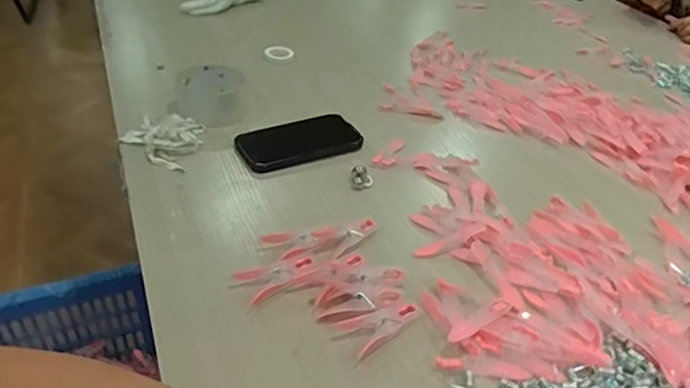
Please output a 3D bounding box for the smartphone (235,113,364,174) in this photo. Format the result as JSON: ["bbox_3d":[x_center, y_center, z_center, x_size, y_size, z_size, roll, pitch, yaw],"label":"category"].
[{"bbox_3d":[-0.056,-0.063,0.642,0.151,0.015,0.075,-15,42,-27],"label":"smartphone"}]

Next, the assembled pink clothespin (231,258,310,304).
[{"bbox_3d":[-0.063,0.071,0.475,0.067,0.018,0.031,-25,47,-35],"label":"assembled pink clothespin"}]

